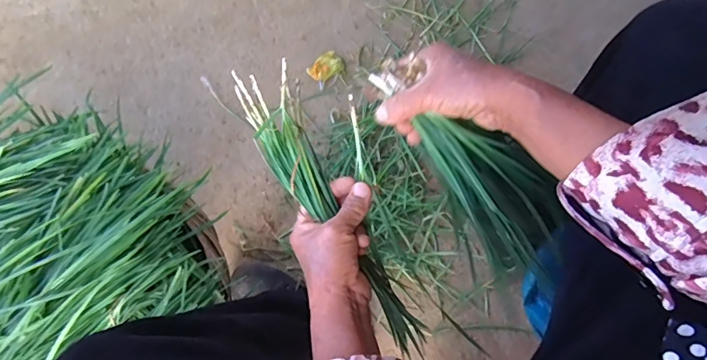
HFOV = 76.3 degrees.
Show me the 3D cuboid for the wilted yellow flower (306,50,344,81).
[{"bbox_3d":[-0.052,-0.221,0.885,0.067,0.018,0.048,-43,76,-10],"label":"wilted yellow flower"}]

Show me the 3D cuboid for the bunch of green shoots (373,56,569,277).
[{"bbox_3d":[0.109,-0.019,0.418,0.080,0.040,0.228,-44,102,-11],"label":"bunch of green shoots"}]

